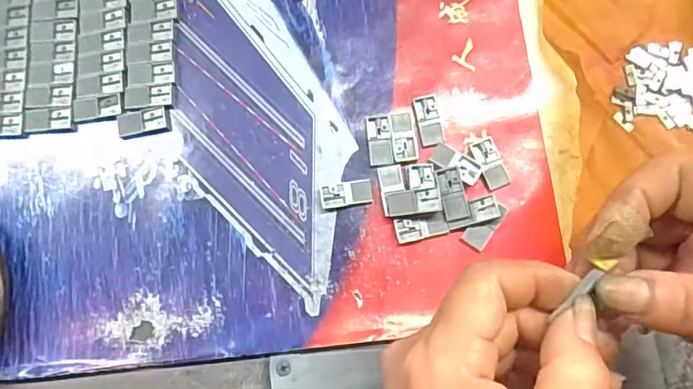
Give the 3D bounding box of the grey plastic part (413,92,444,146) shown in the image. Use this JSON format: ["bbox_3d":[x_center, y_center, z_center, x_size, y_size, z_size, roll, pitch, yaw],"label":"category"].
[{"bbox_3d":[0.046,-0.042,0.294,0.013,0.004,0.029,-8,79,0],"label":"grey plastic part"}]

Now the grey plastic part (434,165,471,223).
[{"bbox_3d":[0.057,0.000,0.282,0.014,0.006,0.029,-15,80,-2],"label":"grey plastic part"}]

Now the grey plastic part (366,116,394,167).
[{"bbox_3d":[0.019,-0.030,0.293,0.014,0.004,0.027,-5,79,0],"label":"grey plastic part"}]

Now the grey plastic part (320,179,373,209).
[{"bbox_3d":[0.000,0.000,0.288,0.028,0.005,0.014,-7,79,0],"label":"grey plastic part"}]

